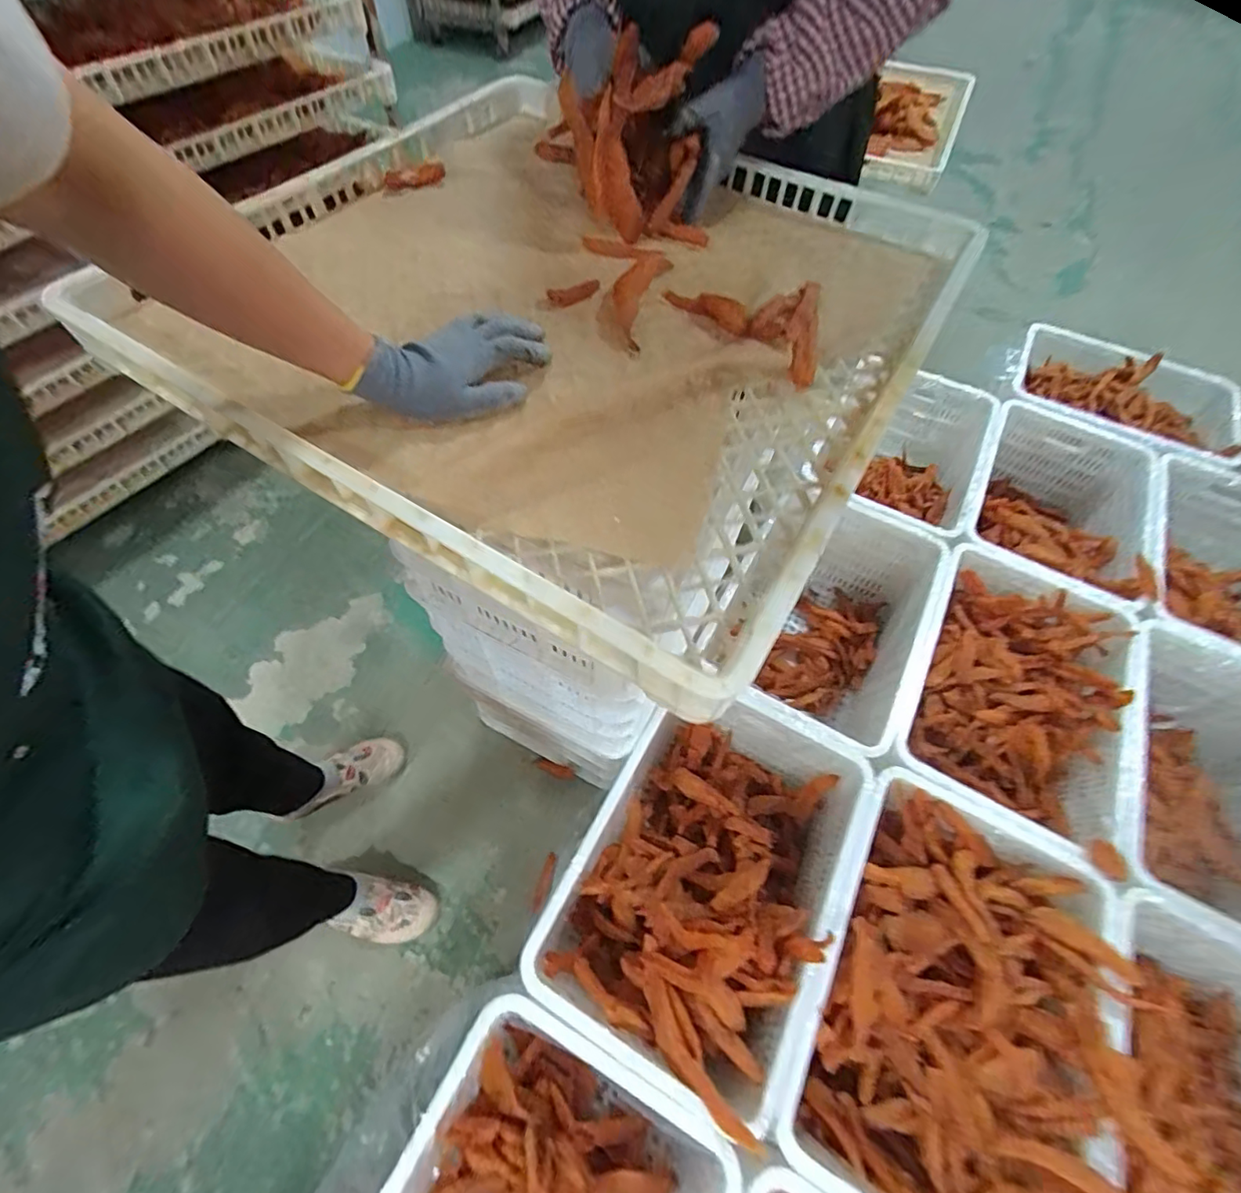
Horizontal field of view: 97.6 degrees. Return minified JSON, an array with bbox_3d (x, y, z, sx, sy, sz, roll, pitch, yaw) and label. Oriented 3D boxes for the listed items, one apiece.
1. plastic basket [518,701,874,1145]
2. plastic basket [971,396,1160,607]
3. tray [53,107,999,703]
[{"bbox_3d":[0.122,0.452,0.909,0.388,0.294,0.515,26,62,14],"label":"plastic basket"},{"bbox_3d":[0.990,-0.189,1.295,0.365,0.225,0.534,30,63,17],"label":"plastic basket"},{"bbox_3d":[-0.049,-0.311,0.568,0.680,0.058,0.649,28,63,16],"label":"tray"}]

